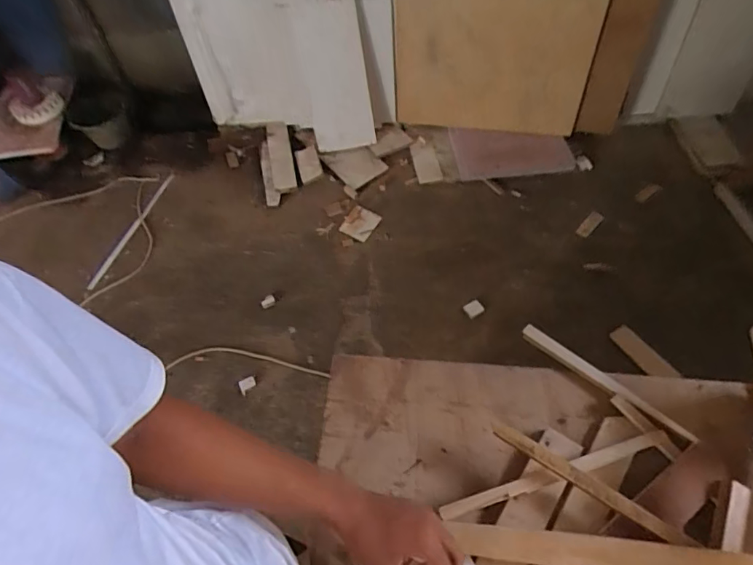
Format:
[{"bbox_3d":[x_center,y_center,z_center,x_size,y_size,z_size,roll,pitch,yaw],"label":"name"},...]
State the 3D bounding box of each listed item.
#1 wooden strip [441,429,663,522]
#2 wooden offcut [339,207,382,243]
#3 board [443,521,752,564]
[{"bbox_3d":[0.233,0.248,0.607,0.311,0.015,0.019,-16,59,-6],"label":"wooden strip"},{"bbox_3d":[-0.066,-0.232,1.859,0.123,0.025,0.137,29,65,20],"label":"wooden offcut"},{"bbox_3d":[0.273,0.315,0.537,0.353,0.013,0.037,0,60,14],"label":"board"}]

